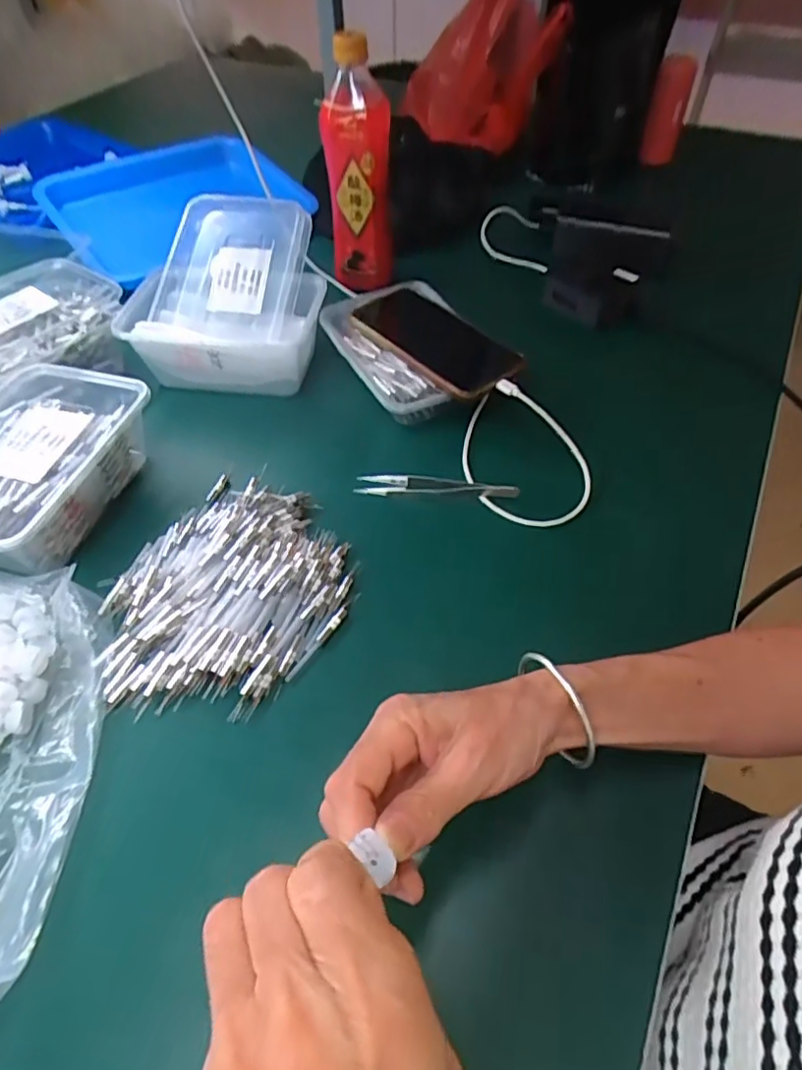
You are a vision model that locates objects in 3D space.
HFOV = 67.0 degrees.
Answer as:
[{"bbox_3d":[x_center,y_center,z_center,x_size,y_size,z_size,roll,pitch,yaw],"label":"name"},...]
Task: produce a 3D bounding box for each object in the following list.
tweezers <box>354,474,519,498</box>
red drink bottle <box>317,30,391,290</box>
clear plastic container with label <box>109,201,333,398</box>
[{"bbox_3d":[0.027,-0.038,0.473,0.124,0.013,0.016,7,52,5],"label":"tweezers"},{"bbox_3d":[-0.041,-0.350,0.597,0.063,0.214,0.059,-3,52,-2],"label":"red drink bottle"},{"bbox_3d":[-0.156,-0.230,0.578,0.167,0.087,0.193,4,52,3],"label":"clear plastic container with label"}]

